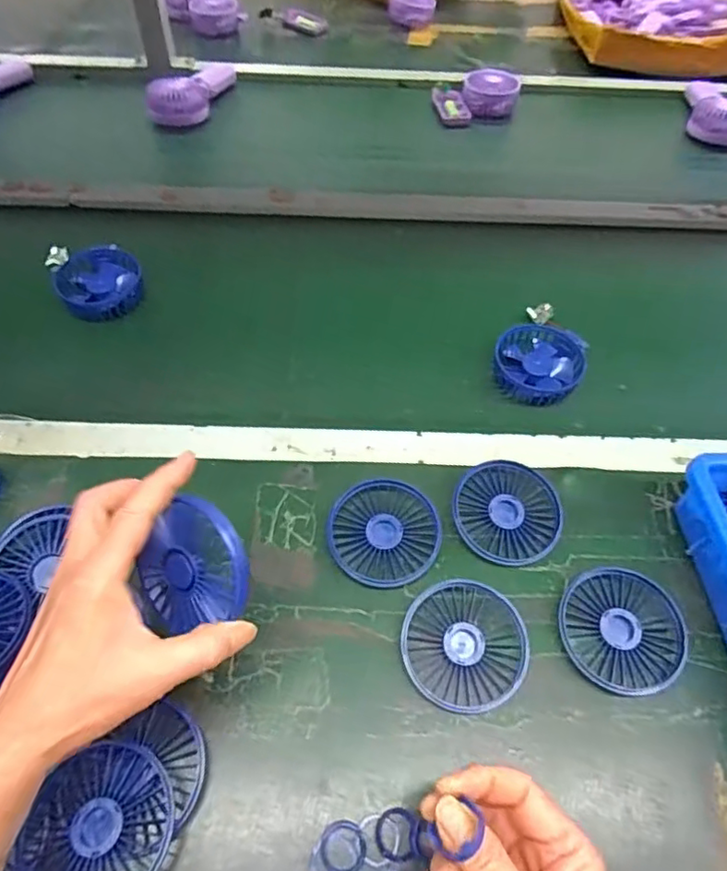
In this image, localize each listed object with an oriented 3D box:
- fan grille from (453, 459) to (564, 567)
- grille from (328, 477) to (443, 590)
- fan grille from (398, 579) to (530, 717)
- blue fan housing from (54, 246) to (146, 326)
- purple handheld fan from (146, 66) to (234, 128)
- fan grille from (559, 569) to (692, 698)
[{"bbox_3d":[0.118,0.061,0.482,0.085,0.016,0.082,11,54,5],"label":"fan grille"},{"bbox_3d":[0.017,0.076,0.470,0.085,0.018,0.085,7,54,2],"label":"grille"},{"bbox_3d":[0.073,0.150,0.423,0.085,0.017,0.085,15,55,8],"label":"fan grille"},{"bbox_3d":[-0.291,-0.168,0.653,0.086,0.030,0.091,1,54,-2],"label":"blue fan housing"},{"bbox_3d":[-0.264,-0.544,0.933,0.083,0.056,0.186,16,55,9],"label":"purple handheld fan"},{"bbox_3d":[0.189,0.142,0.432,0.086,0.020,0.083,1,54,-2],"label":"fan grille"}]

